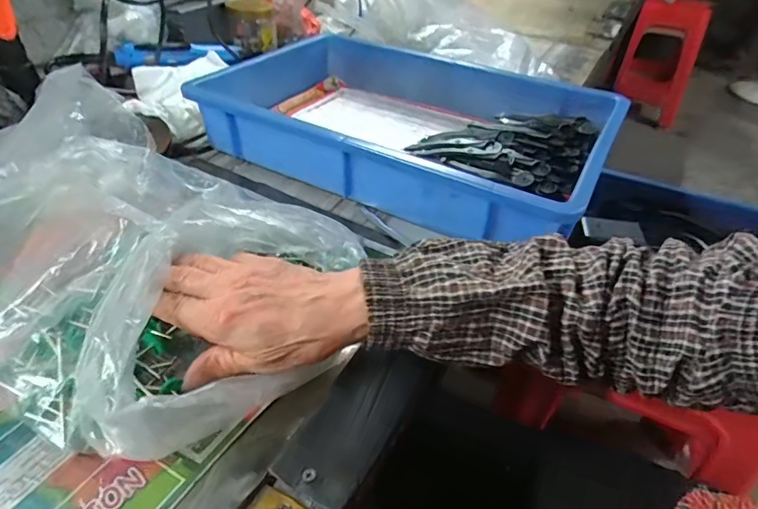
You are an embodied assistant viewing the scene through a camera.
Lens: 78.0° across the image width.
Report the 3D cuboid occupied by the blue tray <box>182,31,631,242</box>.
[{"bbox_3d":[0.031,-0.162,0.563,0.444,0.079,0.301,23,44,23],"label":"blue tray"}]

